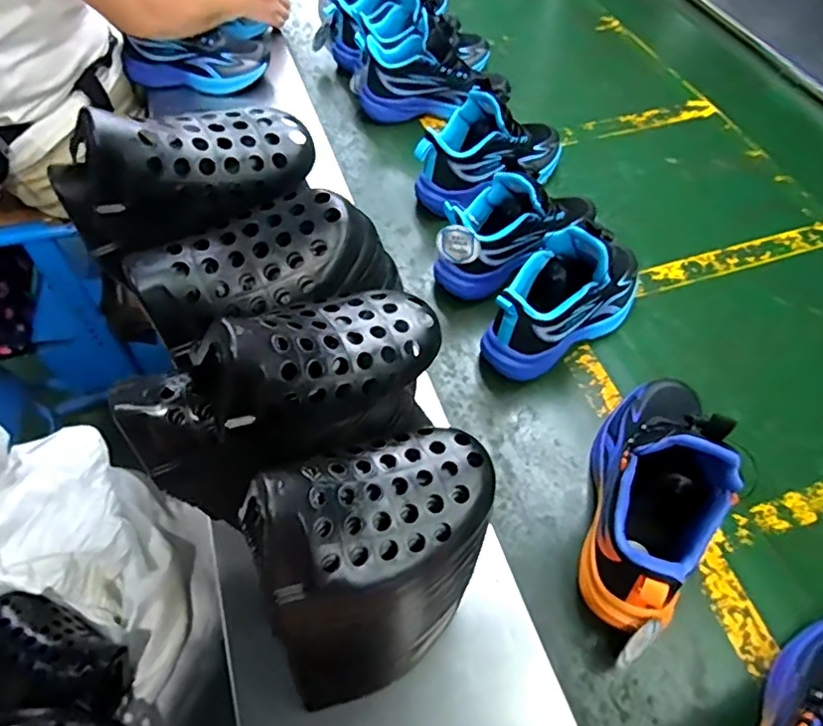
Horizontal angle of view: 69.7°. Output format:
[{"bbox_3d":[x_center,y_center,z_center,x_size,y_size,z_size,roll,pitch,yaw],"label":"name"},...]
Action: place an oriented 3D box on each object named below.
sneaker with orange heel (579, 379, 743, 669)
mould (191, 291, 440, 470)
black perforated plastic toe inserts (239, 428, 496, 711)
[{"bbox_3d":[0.206,0.103,0.495,0.086,0.160,0.258,13,57,9],"label":"sneaker with orange heel"},{"bbox_3d":[-0.050,-0.001,0.350,0.143,0.100,0.063,-32,61,-19],"label":"mould"},{"bbox_3d":[-0.020,0.132,0.378,0.162,0.213,0.089,-27,60,-17],"label":"black perforated plastic toe inserts"}]

